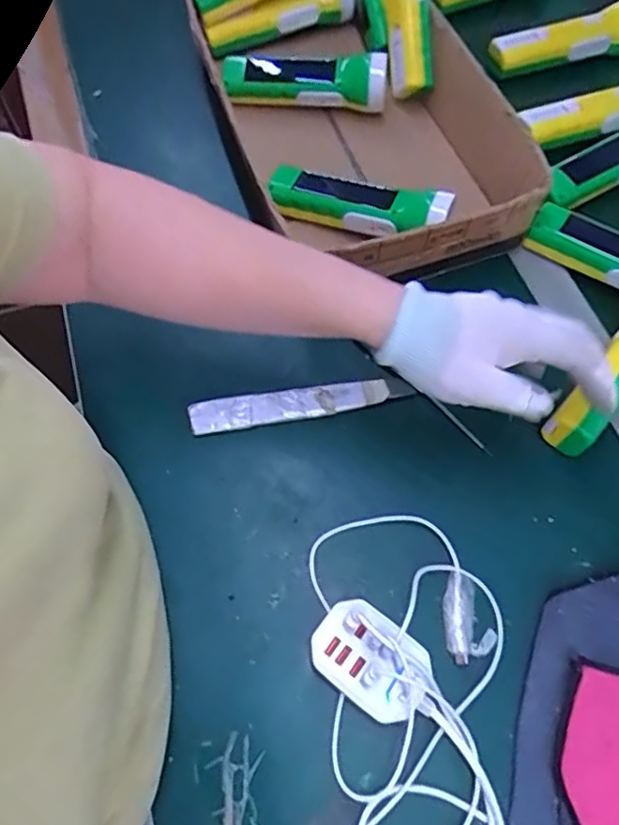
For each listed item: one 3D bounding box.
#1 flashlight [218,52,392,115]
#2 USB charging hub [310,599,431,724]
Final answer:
[{"bbox_3d":[-0.007,-0.338,0.625,0.169,0.053,0.056,12,63,5],"label":"flashlight"},{"bbox_3d":[0.038,0.156,0.384,0.072,0.034,0.052,33,67,15],"label":"USB charging hub"}]

